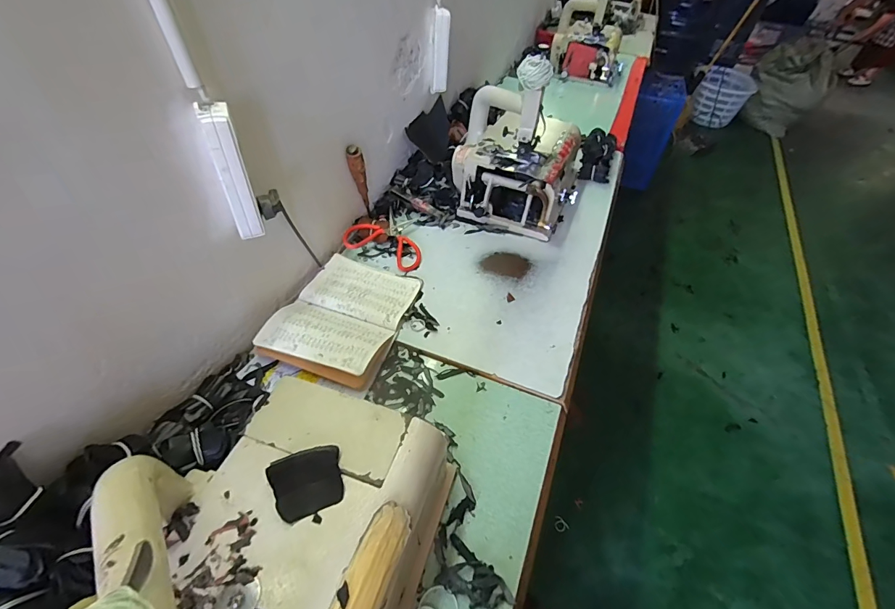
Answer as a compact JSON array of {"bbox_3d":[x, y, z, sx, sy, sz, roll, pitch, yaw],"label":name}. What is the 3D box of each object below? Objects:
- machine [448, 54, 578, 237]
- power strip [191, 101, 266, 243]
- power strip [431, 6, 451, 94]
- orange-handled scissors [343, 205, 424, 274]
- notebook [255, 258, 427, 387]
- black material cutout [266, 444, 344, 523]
[{"bbox_3d":[0.192,-0.395,0.980,0.326,0.329,0.319,12,47,6],"label":"machine"},{"bbox_3d":[-0.280,-0.169,0.533,0.034,0.169,0.040,-15,50,-18],"label":"power strip"},{"bbox_3d":[-0.017,-0.620,0.997,0.038,0.174,0.024,-5,48,-10],"label":"power strip"},{"bbox_3d":[-0.146,-0.155,0.913,0.159,0.040,0.175,-4,48,-9],"label":"orange-handled scissors"},{"bbox_3d":[-0.191,0.008,0.760,0.210,0.049,0.284,16,48,10],"label":"notebook"},{"bbox_3d":[-0.149,0.186,0.433,0.070,0.012,0.069,-17,51,-20],"label":"black material cutout"}]

